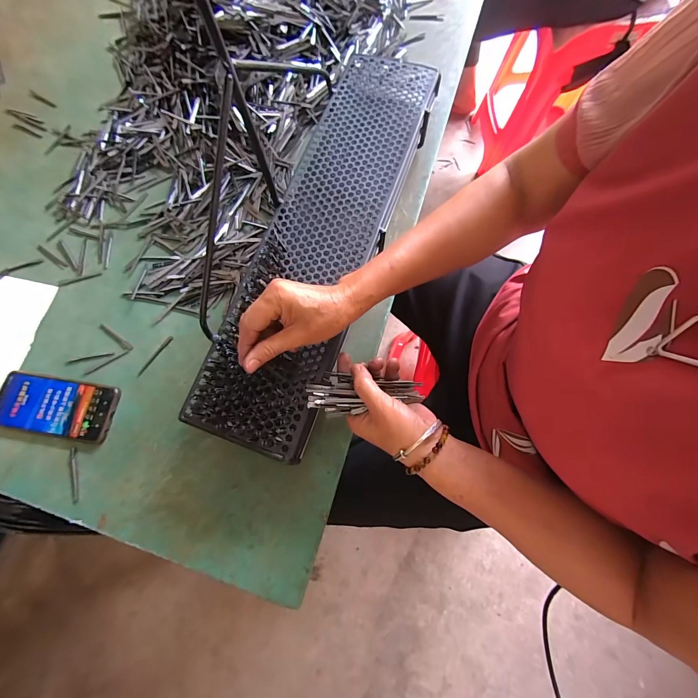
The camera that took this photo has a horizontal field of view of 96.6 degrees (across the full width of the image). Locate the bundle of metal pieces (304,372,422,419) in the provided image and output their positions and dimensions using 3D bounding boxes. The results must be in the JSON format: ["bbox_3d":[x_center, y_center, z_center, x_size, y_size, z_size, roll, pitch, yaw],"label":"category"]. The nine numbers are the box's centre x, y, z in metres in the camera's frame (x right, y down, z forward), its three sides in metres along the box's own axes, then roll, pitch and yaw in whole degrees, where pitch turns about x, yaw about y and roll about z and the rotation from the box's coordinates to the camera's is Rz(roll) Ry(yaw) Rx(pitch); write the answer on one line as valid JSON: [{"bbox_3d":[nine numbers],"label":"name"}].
[{"bbox_3d":[0.017,0.045,0.333,0.121,0.029,0.047,-3,75,3],"label":"bundle of metal pieces"}]

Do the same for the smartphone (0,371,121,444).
[{"bbox_3d":[-0.401,0.077,0.423,0.167,0.008,0.077,8,76,4],"label":"smartphone"}]

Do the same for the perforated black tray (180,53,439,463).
[{"bbox_3d":[-0.029,-0.171,0.413,0.152,0.024,0.600,18,75,6],"label":"perforated black tray"}]

